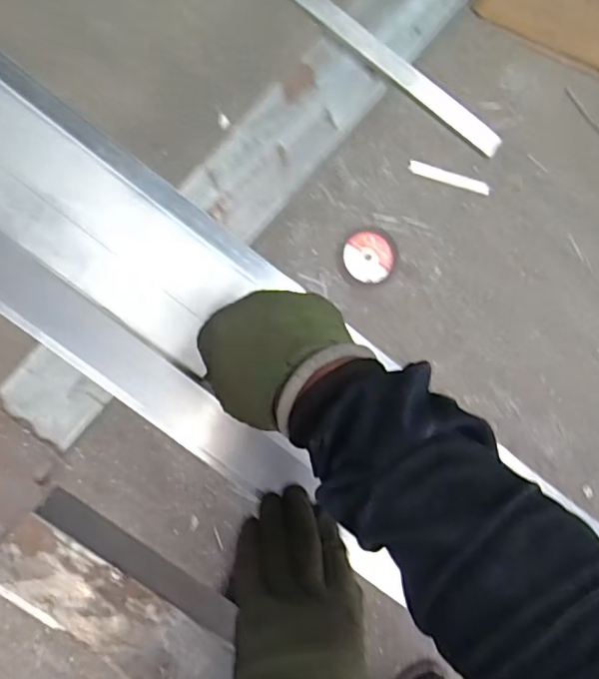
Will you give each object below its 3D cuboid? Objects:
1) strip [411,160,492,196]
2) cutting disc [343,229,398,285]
[{"bbox_3d":[0.269,-0.289,1.004,0.152,0.006,0.022,15,98,-9],"label":"strip"},{"bbox_3d":[0.126,-0.147,0.995,0.097,0.005,0.094,0,92,-6],"label":"cutting disc"}]

